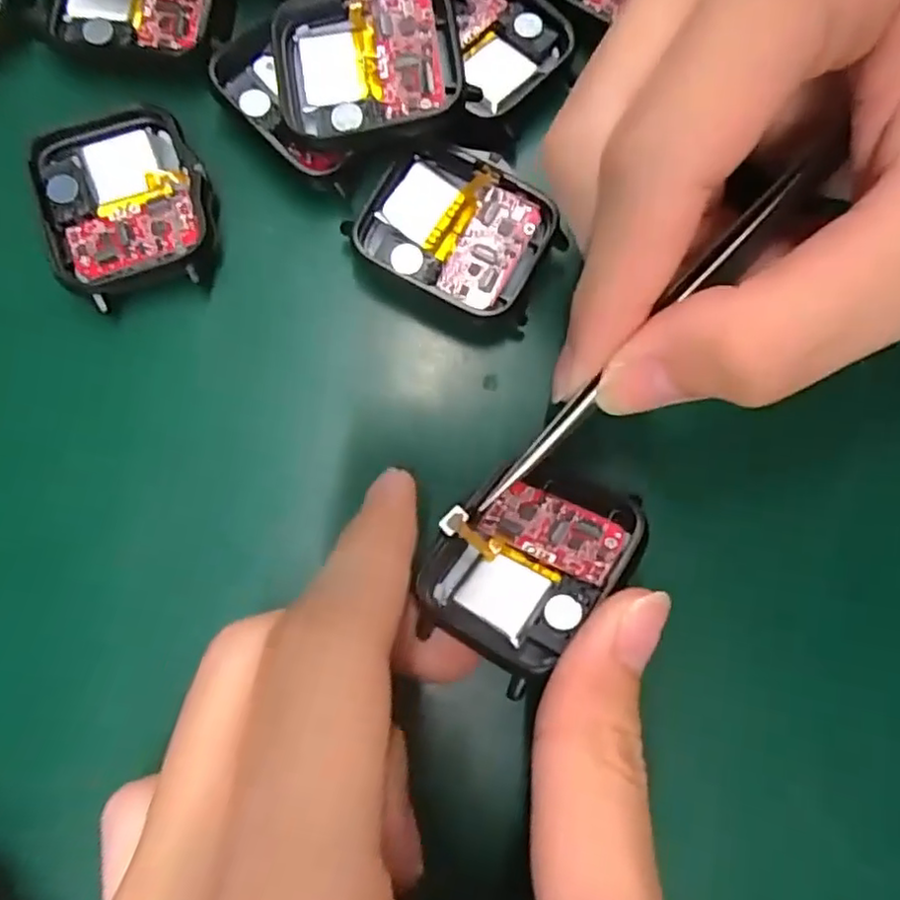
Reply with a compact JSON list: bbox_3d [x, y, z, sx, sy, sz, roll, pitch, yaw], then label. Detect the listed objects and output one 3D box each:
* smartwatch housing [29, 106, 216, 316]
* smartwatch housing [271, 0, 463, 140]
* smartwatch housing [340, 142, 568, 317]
[{"bbox_3d":[-0.077,-0.060,0.155,0.037,0.006,0.043,-21,80,-4],"label":"smartwatch housing"},{"bbox_3d":[-0.019,-0.091,0.154,0.042,0.014,0.036,-8,79,-2],"label":"smartwatch housing"},{"bbox_3d":[0.002,-0.053,0.157,0.045,0.006,0.035,23,80,4],"label":"smartwatch housing"}]

